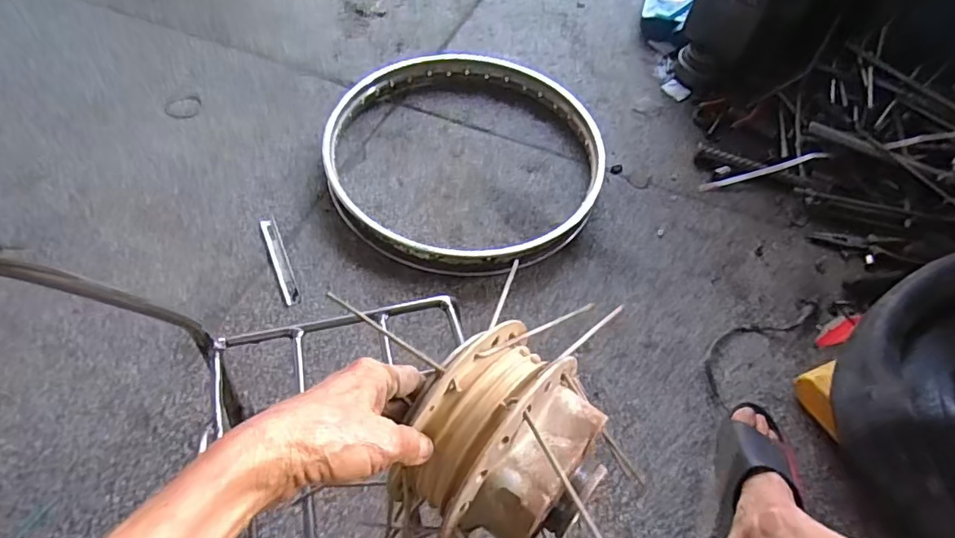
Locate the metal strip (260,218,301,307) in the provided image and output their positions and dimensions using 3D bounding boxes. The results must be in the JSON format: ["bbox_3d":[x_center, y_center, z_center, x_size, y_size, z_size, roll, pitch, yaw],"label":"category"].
[{"bbox_3d":[-0.291,-0.014,0.806,0.024,0.004,0.161,-20,59,-17],"label":"metal strip"}]

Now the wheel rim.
[{"bbox_3d":[-0.019,-0.201,0.934,0.455,0.054,0.470,2,55,-3],"label":"wheel rim"}]

